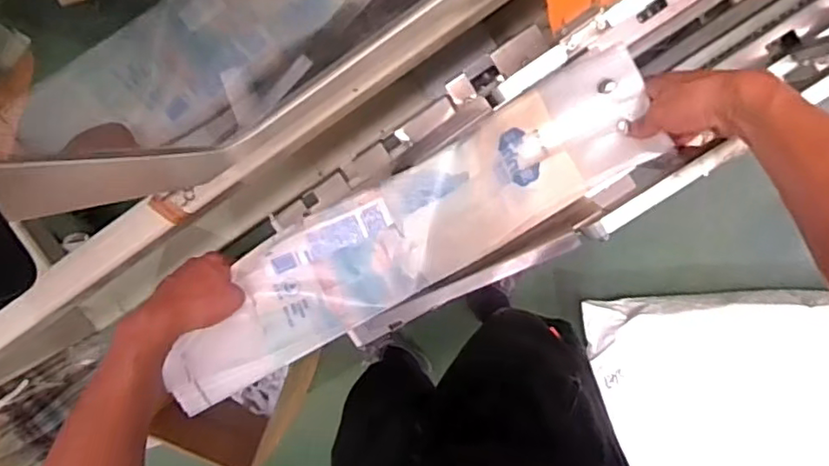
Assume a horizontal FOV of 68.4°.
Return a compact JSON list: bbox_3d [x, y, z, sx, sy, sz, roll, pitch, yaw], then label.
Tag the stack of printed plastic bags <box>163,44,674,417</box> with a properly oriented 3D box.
[{"bbox_3d":[-0.005,0.003,0.647,0.536,0.119,0.135,-32,96,3],"label":"stack of printed plastic bags"}]

